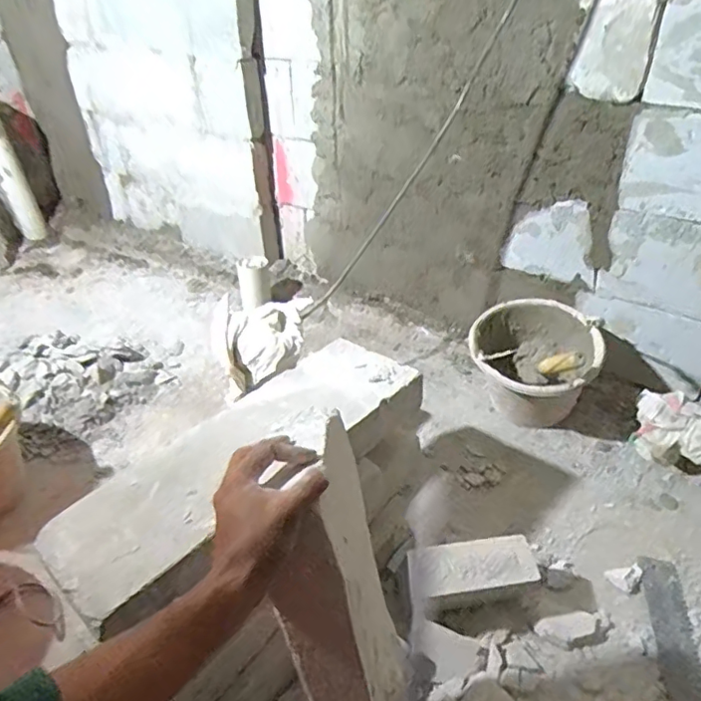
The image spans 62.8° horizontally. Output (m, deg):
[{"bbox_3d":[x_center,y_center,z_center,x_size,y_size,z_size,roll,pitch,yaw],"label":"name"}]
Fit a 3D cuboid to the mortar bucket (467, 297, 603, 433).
[{"bbox_3d":[0.414,0.034,1.322,0.266,0.238,0.266,-1,36,1],"label":"mortar bucket"}]

